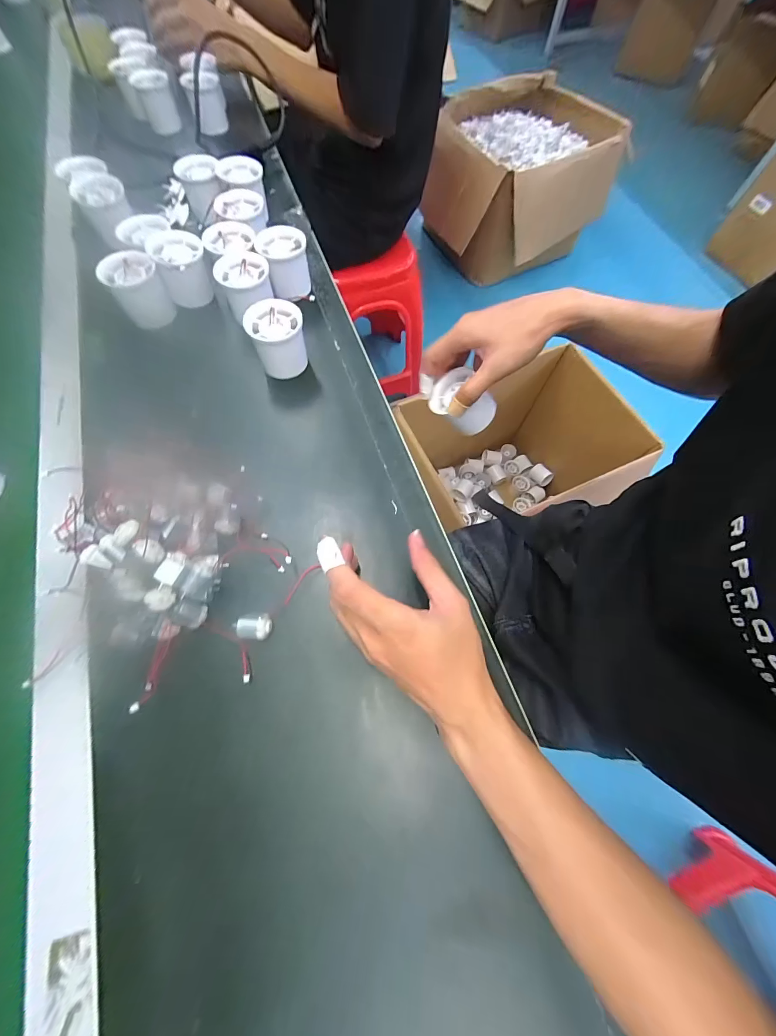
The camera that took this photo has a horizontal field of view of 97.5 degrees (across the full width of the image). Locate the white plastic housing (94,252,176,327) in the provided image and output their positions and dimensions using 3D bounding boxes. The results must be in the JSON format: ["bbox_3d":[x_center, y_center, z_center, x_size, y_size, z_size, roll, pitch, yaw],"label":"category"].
[{"bbox_3d":[-0.275,-0.252,0.374,0.055,0.042,0.058,-31,72,-13],"label":"white plastic housing"}]

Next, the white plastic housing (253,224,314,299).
[{"bbox_3d":[-0.120,-0.301,0.401,0.054,0.043,0.068,-20,70,-10],"label":"white plastic housing"}]

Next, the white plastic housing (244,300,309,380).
[{"bbox_3d":[-0.115,-0.185,0.360,0.056,0.053,0.058,-16,70,-8],"label":"white plastic housing"}]

